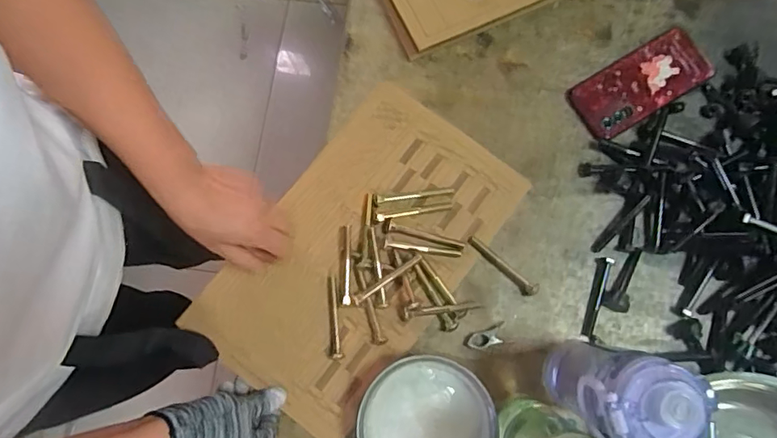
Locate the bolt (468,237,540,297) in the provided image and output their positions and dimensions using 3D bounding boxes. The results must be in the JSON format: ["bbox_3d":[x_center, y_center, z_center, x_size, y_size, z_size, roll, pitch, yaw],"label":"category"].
[{"bbox_3d":[0.133,0.054,0.591,0.096,0.014,0.015,41,82,7],"label":"bolt"}]

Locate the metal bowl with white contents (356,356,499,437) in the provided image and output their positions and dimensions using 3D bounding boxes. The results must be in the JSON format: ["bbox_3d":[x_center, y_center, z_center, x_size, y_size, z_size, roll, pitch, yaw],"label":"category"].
[{"bbox_3d":[0.040,0.222,0.546,0.138,0.046,0.141,0,80,0],"label":"metal bowl with white contents"}]

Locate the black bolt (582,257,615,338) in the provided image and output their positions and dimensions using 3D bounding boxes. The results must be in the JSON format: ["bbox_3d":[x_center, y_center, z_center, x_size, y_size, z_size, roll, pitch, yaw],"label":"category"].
[{"bbox_3d":[0.241,0.090,0.585,0.016,0.017,0.093,17,80,3],"label":"black bolt"}]

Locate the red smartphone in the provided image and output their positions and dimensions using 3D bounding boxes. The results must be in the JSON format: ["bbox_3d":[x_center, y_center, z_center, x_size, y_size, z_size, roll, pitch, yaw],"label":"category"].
[{"bbox_3d":[0.313,-0.169,0.629,0.171,0.014,0.081,-30,81,-5],"label":"red smartphone"}]

